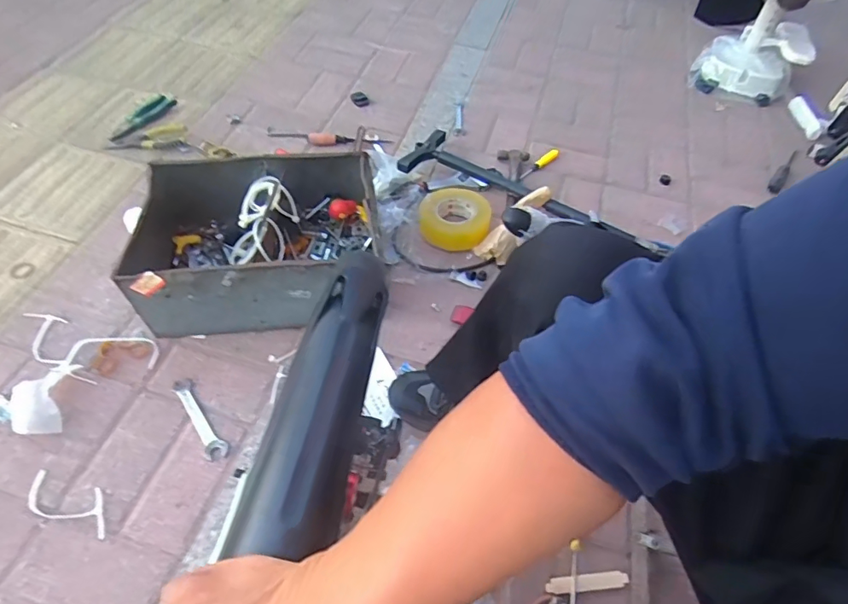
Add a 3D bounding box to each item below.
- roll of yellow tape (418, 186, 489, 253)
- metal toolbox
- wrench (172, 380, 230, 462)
[{"bbox_3d":[0.065,-0.176,1.067,0.145,0.055,0.147,2,54,-3],"label":"roll of yellow tape"},{"bbox_3d":[-0.294,-0.109,0.919,0.421,0.162,0.298,-8,55,-12],"label":"metal toolbox"},{"bbox_3d":[-0.362,0.184,0.807,0.033,0.008,0.159,-28,61,-23],"label":"wrench"}]

